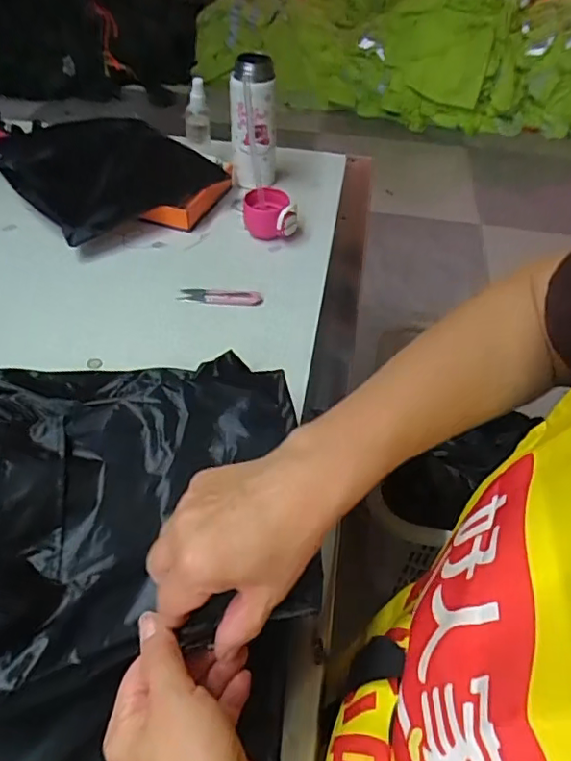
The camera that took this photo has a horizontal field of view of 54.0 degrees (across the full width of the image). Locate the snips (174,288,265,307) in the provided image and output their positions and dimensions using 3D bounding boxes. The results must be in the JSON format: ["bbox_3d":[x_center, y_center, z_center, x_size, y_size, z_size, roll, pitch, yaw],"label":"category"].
[{"bbox_3d":[-0.082,-0.107,0.713,0.104,0.007,0.026,0,45,-5],"label":"snips"}]

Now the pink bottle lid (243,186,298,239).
[{"bbox_3d":[-0.023,-0.238,0.806,0.079,0.052,0.060,5,45,0],"label":"pink bottle lid"}]

